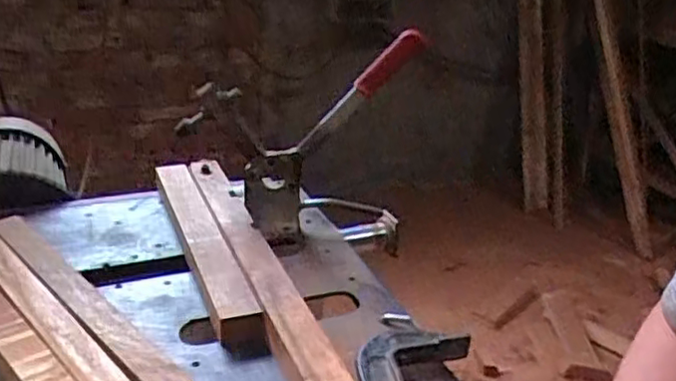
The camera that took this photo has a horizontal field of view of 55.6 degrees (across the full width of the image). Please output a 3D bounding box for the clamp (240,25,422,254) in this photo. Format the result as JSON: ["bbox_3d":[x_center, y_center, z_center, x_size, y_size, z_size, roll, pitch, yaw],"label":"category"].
[{"bbox_3d":[-0.003,-0.014,0.823,0.227,0.387,0.067,-15,48,-16],"label":"clamp"}]

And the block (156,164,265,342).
[{"bbox_3d":[-0.159,0.057,0.751,0.044,0.038,0.353,-7,30,-23],"label":"block"}]

